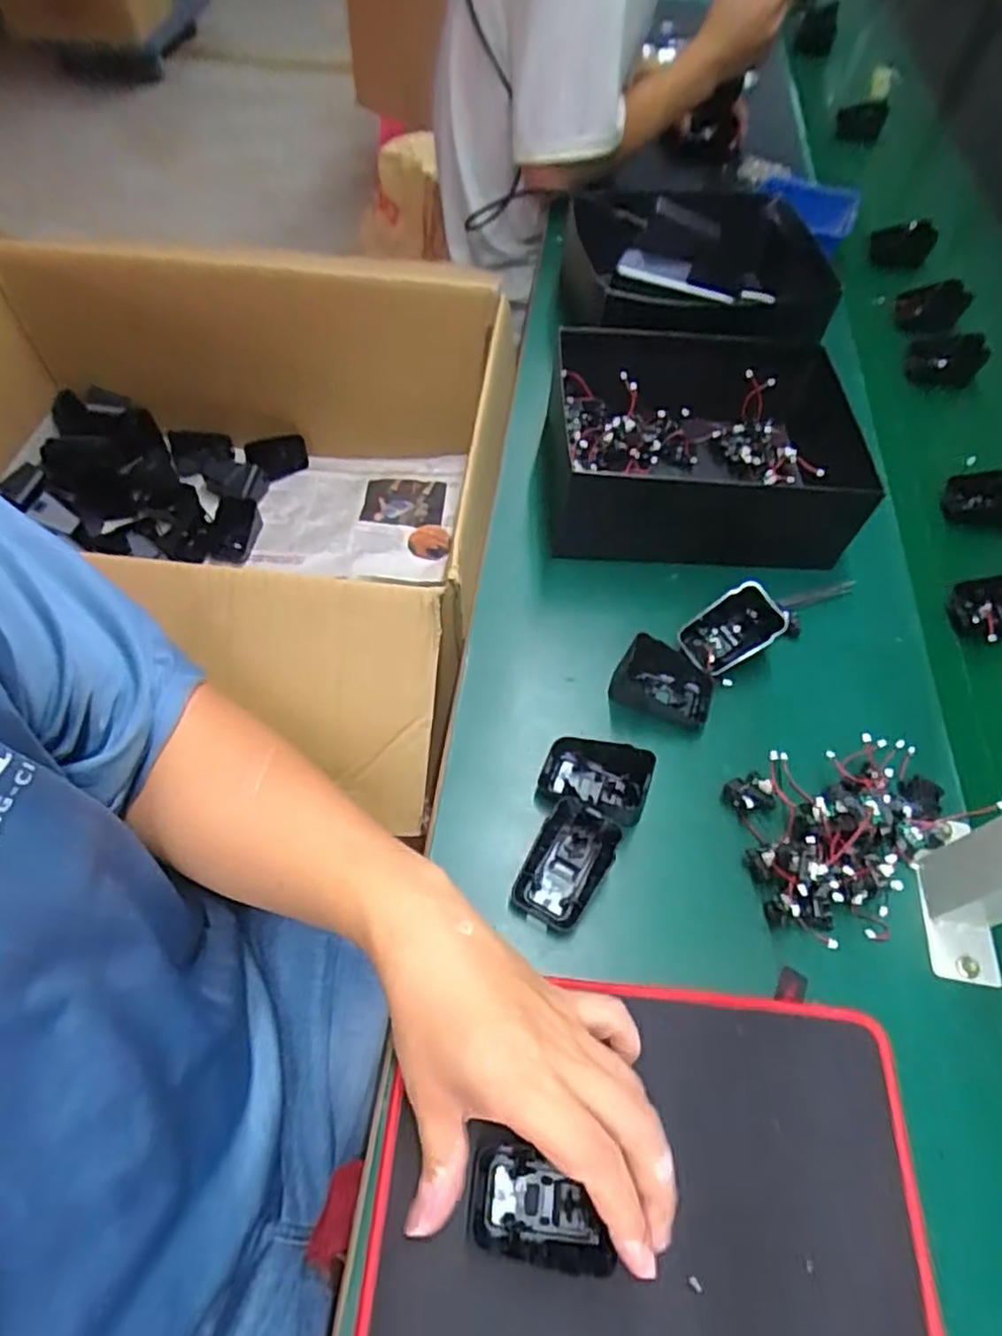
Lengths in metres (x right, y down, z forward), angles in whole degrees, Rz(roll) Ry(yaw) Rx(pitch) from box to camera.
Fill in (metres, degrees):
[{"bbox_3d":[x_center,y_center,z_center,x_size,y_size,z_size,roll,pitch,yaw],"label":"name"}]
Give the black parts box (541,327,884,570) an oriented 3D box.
[{"bbox_3d":[0.166,-0.187,0.587,0.232,0.102,0.186,4,58,0],"label":"black parts box"}]

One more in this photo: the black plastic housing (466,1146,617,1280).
[{"bbox_3d":[0.019,0.262,0.337,0.069,0.014,0.042,9,58,7],"label":"black plastic housing"}]

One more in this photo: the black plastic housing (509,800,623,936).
[{"bbox_3d":[0.042,0.120,0.425,0.044,0.031,0.070,28,62,17],"label":"black plastic housing"}]

